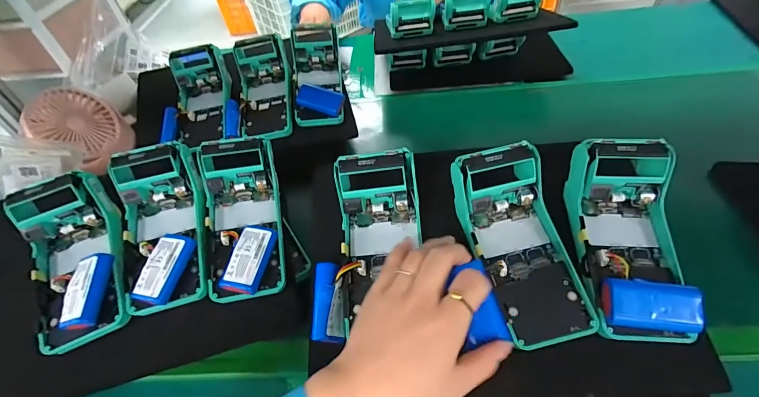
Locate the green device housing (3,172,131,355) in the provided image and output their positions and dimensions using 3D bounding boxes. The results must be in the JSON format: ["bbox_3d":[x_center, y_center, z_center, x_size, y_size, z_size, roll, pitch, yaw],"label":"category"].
[{"bbox_3d":[-0.305,0.061,0.364,0.082,0.059,0.168,-25,69,-16],"label":"green device housing"}]

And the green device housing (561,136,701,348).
[{"bbox_3d":[0.215,0.030,0.305,0.077,0.087,0.144,2,48,9],"label":"green device housing"}]

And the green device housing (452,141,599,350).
[{"bbox_3d":[0.125,0.039,0.326,0.082,0.054,0.170,-16,77,-8],"label":"green device housing"}]

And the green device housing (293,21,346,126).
[{"bbox_3d":[-0.098,-0.190,0.574,0.077,0.058,0.166,-7,69,0],"label":"green device housing"}]

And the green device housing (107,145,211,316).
[{"bbox_3d":[-0.227,0.030,0.383,0.085,0.058,0.173,-16,71,-8],"label":"green device housing"}]

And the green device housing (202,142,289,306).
[{"bbox_3d":[-0.146,0.021,0.387,0.079,0.058,0.170,-13,68,-5],"label":"green device housing"}]

